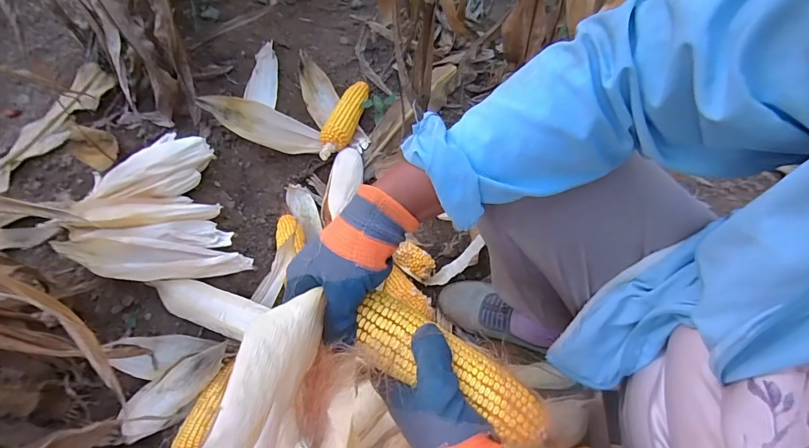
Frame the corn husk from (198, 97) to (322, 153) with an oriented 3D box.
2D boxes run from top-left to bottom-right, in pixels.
[{"bbox_3d":[-0.283,-0.195,0.793,0.238,0.048,0.070,17,57,-32],"label":"corn husk"}]

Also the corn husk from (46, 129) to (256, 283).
[{"bbox_3d":[-0.423,-0.017,0.668,0.234,0.100,0.247,-21,64,-13],"label":"corn husk"}]

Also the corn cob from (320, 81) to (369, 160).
[{"bbox_3d":[-0.127,-0.231,0.858,0.053,0.052,0.228,15,62,7],"label":"corn cob"}]

